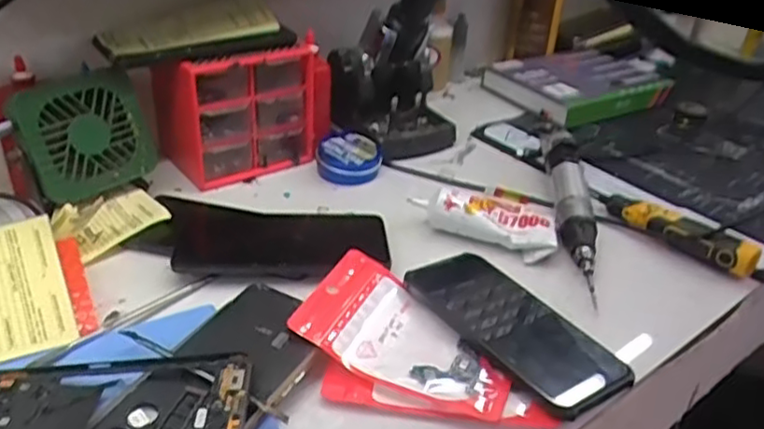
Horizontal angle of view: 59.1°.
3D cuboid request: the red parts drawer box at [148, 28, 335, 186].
[{"bbox_3d":[-0.140,-0.115,0.687,0.154,0.118,0.097,-23,42,-35],"label":"red parts drawer box"}]

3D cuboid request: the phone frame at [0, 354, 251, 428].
[{"bbox_3d":[-0.160,0.117,0.387,0.165,0.014,0.077,-4,31,1],"label":"phone frame"}]

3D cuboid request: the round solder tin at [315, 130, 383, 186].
[{"bbox_3d":[-0.033,-0.060,0.681,0.065,0.034,0.051,3,33,-2],"label":"round solder tin"}]

